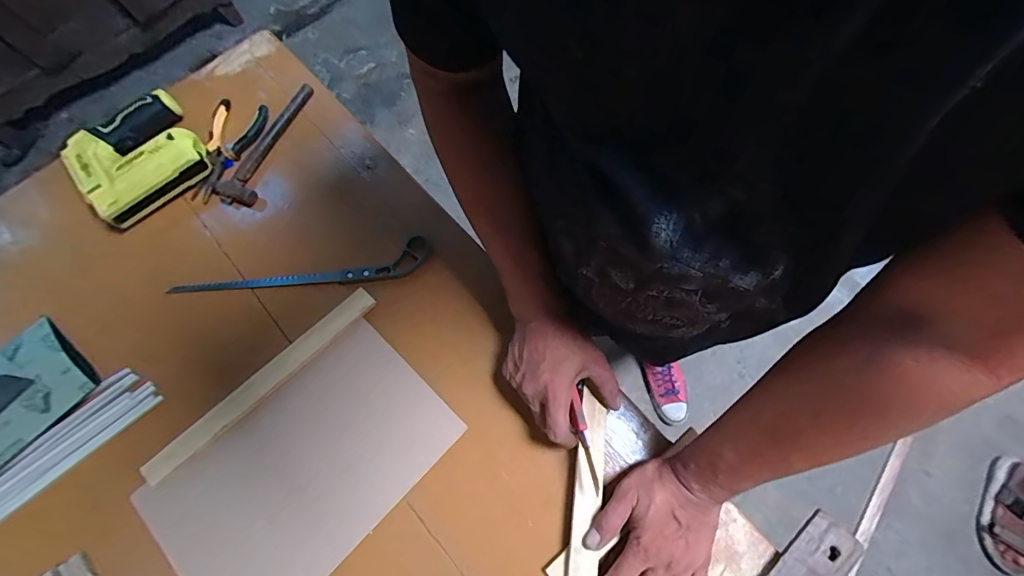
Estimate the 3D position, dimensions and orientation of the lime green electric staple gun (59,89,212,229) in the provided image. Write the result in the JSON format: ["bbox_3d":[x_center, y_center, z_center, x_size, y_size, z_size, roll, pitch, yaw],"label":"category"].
[{"bbox_3d":[-0.495,-0.176,0.578,0.150,0.040,0.142,-39,75,-11],"label":"lime green electric staple gun"}]

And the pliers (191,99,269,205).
[{"bbox_3d":[-0.394,-0.191,0.607,0.075,0.021,0.152,10,72,4],"label":"pliers"}]

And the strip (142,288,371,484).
[{"bbox_3d":[-0.277,0.104,0.494,0.030,0.016,0.288,43,77,13],"label":"strip"}]

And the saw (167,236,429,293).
[{"bbox_3d":[-0.261,-0.012,0.540,0.316,0.016,0.045,-11,72,-3],"label":"saw"}]

